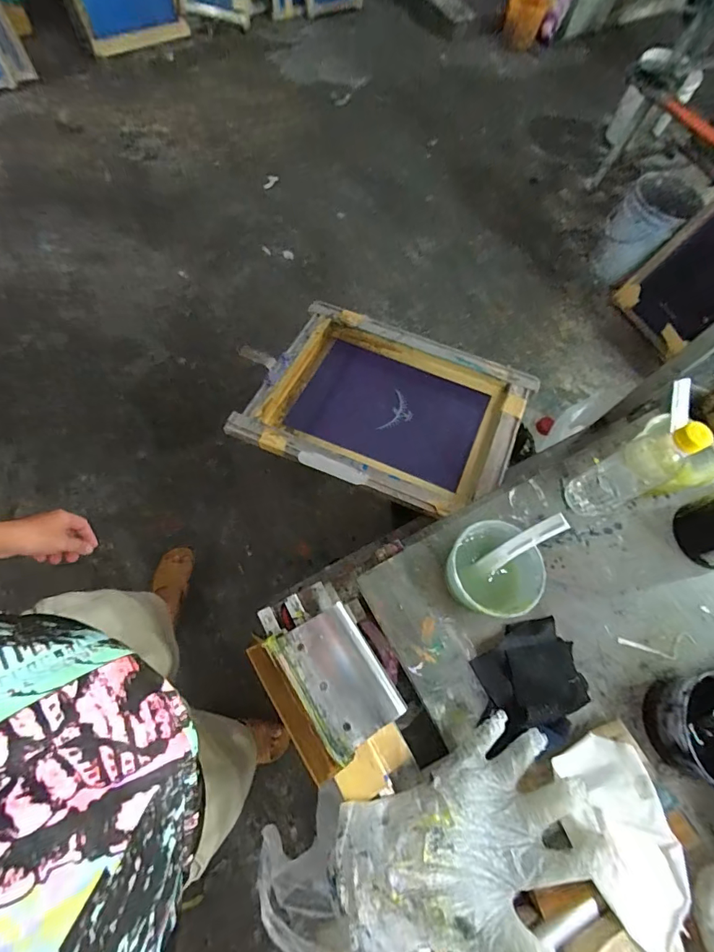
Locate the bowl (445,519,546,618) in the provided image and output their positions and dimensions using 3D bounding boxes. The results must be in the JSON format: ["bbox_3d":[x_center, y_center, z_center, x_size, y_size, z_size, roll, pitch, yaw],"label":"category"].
[{"bbox_3d":[0.172,0.124,0.559,0.115,0.054,0.113,4,64,-7],"label":"bowl"}]

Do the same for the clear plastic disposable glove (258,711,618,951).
[{"bbox_3d":[0.101,0.368,0.418,0.279,0.059,0.186,-15,68,-15],"label":"clear plastic disposable glove"}]

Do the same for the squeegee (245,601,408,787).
[{"bbox_3d":[-0.033,0.232,0.485,0.117,0.030,0.148,-28,72,-20],"label":"squeegee"}]

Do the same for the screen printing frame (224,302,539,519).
[{"bbox_3d":[0.048,-0.140,0.840,0.512,0.052,0.402,22,59,10],"label":"screen printing frame"}]

